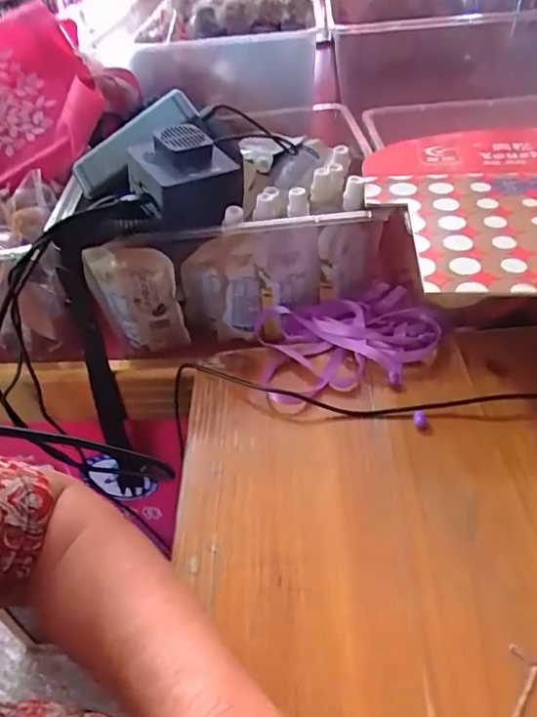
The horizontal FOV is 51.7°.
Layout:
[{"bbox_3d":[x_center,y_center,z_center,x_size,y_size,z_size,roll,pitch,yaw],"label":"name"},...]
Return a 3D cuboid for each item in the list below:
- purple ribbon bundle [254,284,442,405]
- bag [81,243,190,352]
[{"bbox_3d":[0.067,-0.023,0.483,0.156,0.022,0.132,-12,41,-5],"label":"purple ribbon bundle"},{"bbox_3d":[-0.124,-0.054,0.530,0.080,0.119,0.019,-4,41,4],"label":"bag"}]

